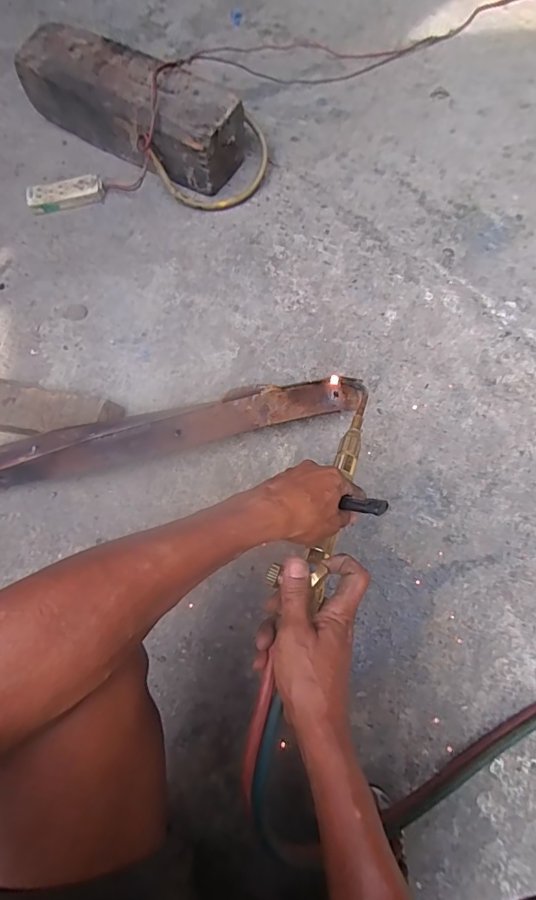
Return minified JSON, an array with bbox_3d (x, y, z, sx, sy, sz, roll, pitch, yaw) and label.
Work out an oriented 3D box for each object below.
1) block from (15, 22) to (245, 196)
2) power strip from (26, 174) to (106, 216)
[{"bbox_3d":[-0.254,-0.628,0.804,0.430,0.122,0.149,35,76,13],"label":"block"},{"bbox_3d":[-0.375,-0.474,0.810,0.139,0.028,0.041,-12,72,-1],"label":"power strip"}]

